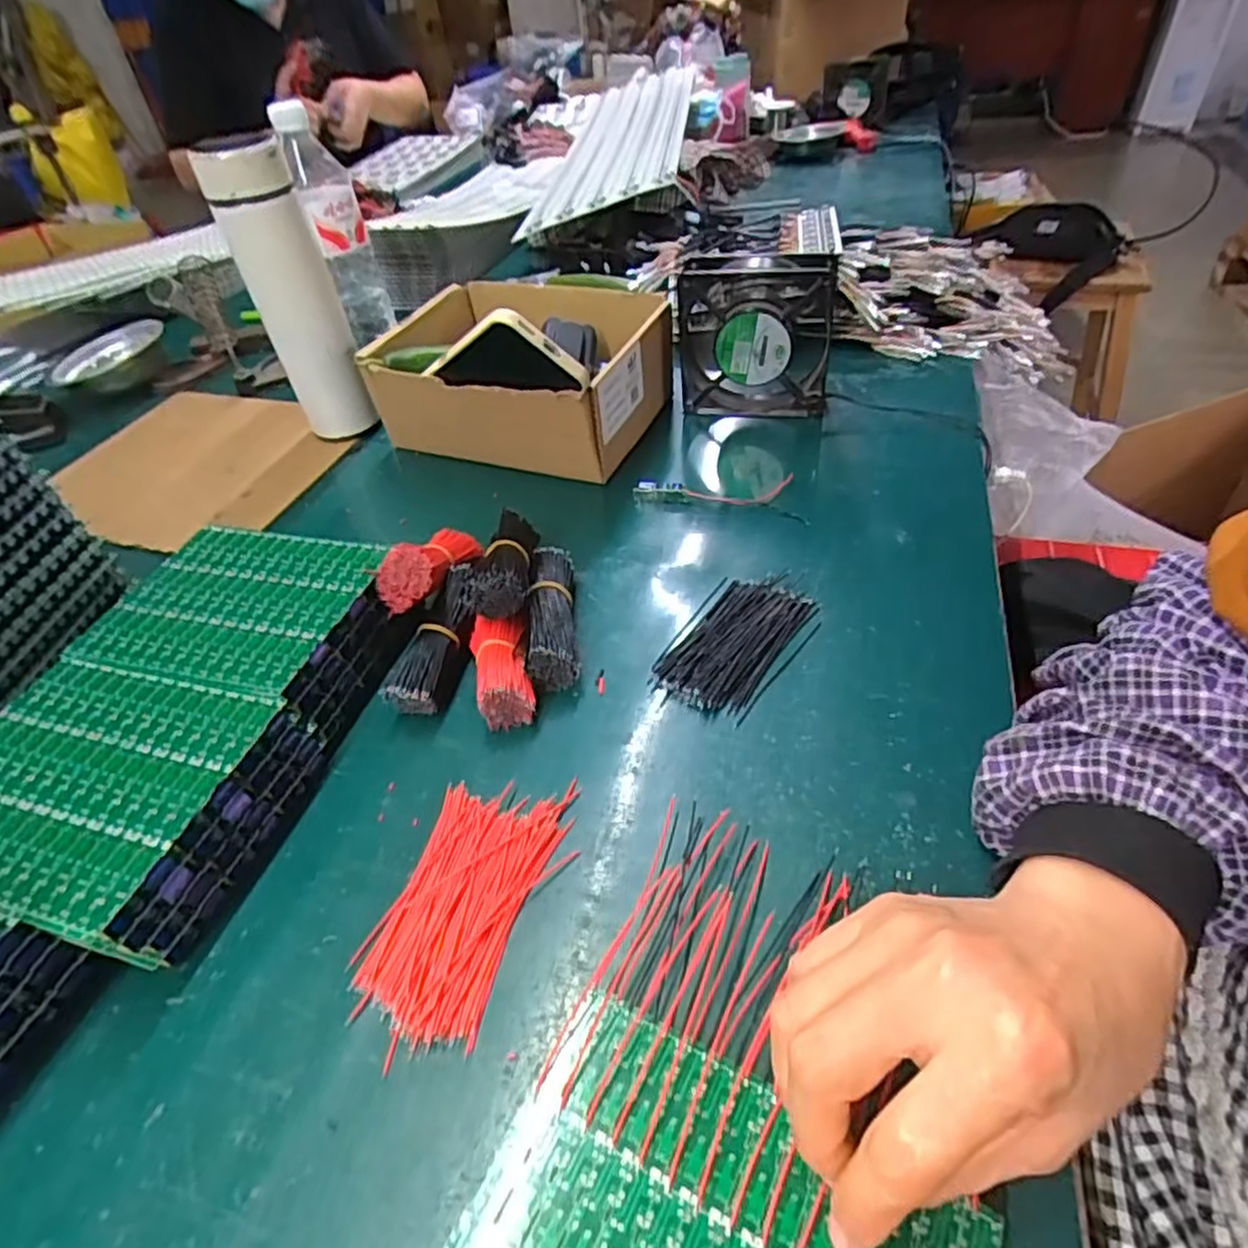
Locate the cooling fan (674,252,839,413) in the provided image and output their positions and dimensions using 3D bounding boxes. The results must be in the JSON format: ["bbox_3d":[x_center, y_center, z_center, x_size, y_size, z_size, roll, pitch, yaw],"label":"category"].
[{"bbox_3d":[0.108,-0.234,0.587,0.122,0.122,0.035,7,46,14],"label":"cooling fan"}]

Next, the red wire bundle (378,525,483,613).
[{"bbox_3d":[-0.123,-0.043,0.459,0.035,0.034,0.107,1,21,7],"label":"red wire bundle"}]

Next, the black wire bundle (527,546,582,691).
[{"bbox_3d":[-0.044,-0.008,0.441,0.028,0.032,0.101,-6,44,0],"label":"black wire bundle"}]

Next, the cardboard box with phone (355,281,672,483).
[{"bbox_3d":[-0.093,-0.227,0.596,0.224,0.128,0.196,14,48,20],"label":"cardboard box with phone"}]

